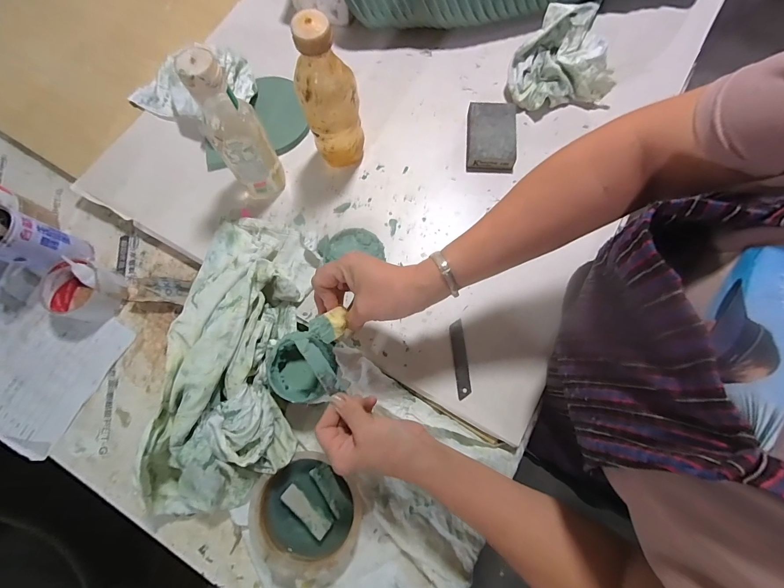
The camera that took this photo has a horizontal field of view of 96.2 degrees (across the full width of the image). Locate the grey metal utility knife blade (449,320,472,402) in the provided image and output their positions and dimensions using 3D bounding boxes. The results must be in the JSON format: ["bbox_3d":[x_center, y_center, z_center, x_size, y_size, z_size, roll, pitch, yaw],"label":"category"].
[{"bbox_3d":[0.087,0.083,0.453,0.018,0.004,0.097,-6,74,0],"label":"grey metal utility knife blade"}]

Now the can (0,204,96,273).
[{"bbox_3d":[-0.487,-0.068,0.481,0.063,0.116,0.061,-1,74,2],"label":"can"}]

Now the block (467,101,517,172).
[{"bbox_3d":[0.148,-0.236,0.529,0.069,0.028,0.107,4,74,3],"label":"block"}]

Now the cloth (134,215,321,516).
[{"bbox_3d":[-0.192,0.073,0.429,0.166,0.084,0.379,6,74,4],"label":"cloth"}]

